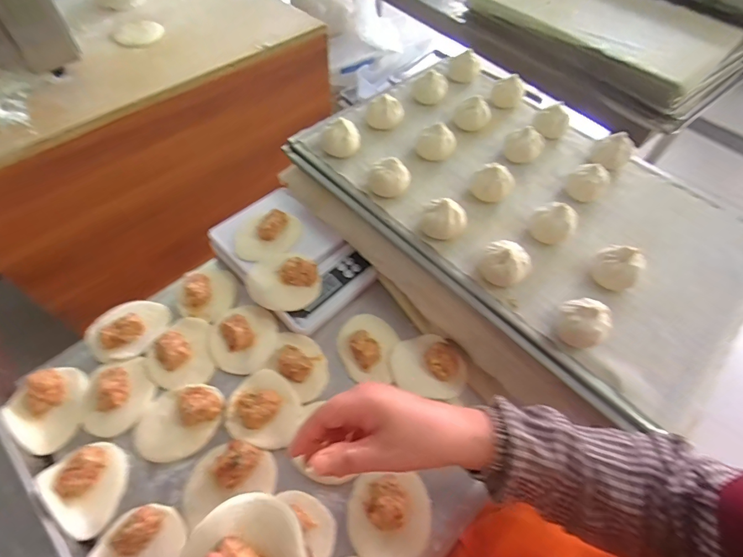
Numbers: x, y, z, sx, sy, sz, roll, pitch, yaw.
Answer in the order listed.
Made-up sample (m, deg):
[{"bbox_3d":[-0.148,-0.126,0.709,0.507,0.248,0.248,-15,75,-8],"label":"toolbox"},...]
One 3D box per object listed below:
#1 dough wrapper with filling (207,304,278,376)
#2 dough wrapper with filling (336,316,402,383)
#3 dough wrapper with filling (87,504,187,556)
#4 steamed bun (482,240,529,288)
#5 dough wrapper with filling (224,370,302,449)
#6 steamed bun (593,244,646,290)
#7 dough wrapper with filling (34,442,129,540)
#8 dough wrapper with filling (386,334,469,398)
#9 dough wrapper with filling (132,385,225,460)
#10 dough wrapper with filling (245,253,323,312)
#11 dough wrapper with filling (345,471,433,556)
[{"bbox_3d":[-0.168,0.073,0.505,0.086,0.026,0.095,-4,57,-8],"label":"dough wrapper with filling"},{"bbox_3d":[-0.006,0.087,0.512,0.080,0.025,0.086,14,56,4],"label":"dough wrapper with filling"},{"bbox_3d":[-0.225,0.267,0.374,0.079,0.034,0.081,-37,67,-25],"label":"dough wrapper with filling"},{"bbox_3d":[0.158,-0.018,0.459,0.056,0.044,0.050,24,58,10],"label":"steamed bun"},{"bbox_3d":[-0.126,0.150,0.455,0.085,0.020,0.082,2,56,-4],"label":"dough wrapper with filling"},{"bbox_3d":[0.293,-0.014,0.461,0.050,0.047,0.050,-33,65,-24],"label":"steamed bun"},{"bbox_3d":[-0.297,0.213,0.405,0.084,0.031,0.066,38,61,18],"label":"dough wrapper with filling"},{"bbox_3d":[0.076,0.110,0.506,0.099,0.027,0.081,16,57,5],"label":"dough wrapper with filling"},{"bbox_3d":[-0.223,0.160,0.444,0.081,0.029,0.092,28,59,13],"label":"dough wrapper with filling"},{"bbox_3d":[-0.121,-0.002,0.524,0.092,0.039,0.084,2,56,-4],"label":"dough wrapper with filling"},{"bbox_3d":[0.021,0.252,0.401,0.089,0.033,0.081,1,57,-5],"label":"dough wrapper with filling"}]

